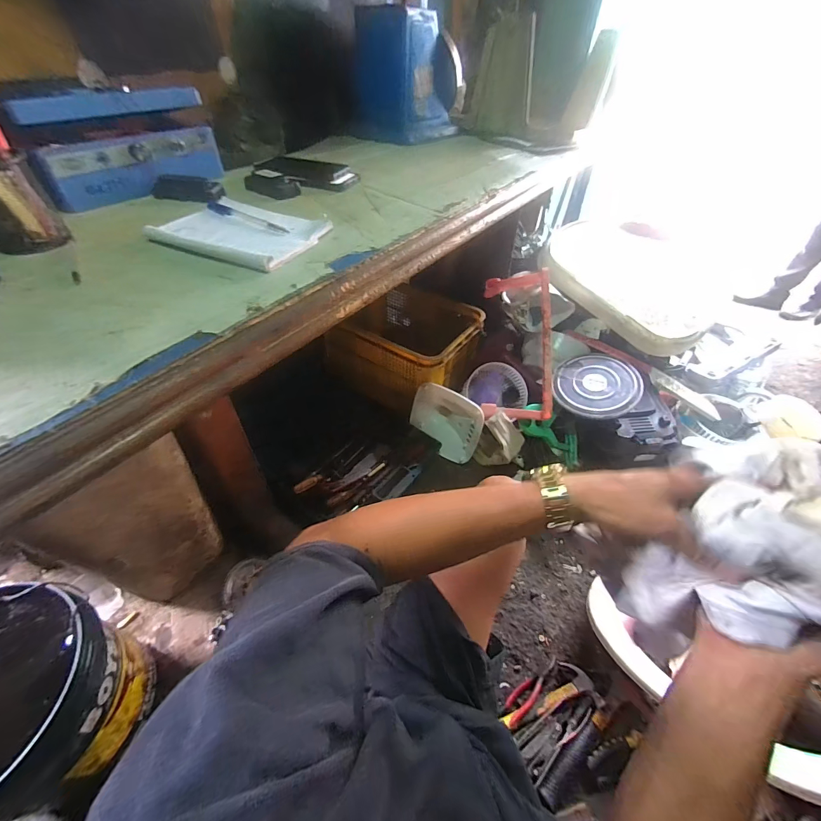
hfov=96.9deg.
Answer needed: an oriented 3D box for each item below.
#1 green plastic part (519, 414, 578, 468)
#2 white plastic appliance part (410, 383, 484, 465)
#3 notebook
[{"bbox_3d":[0.446,0.074,1.135,0.232,0.077,0.079,35,50,-4],"label":"green plastic part"},{"bbox_3d":[0.107,0.024,1.169,0.100,0.187,0.254,-30,53,-26],"label":"white plastic appliance part"},{"bbox_3d":[-0.235,-0.253,0.517,0.194,0.024,0.153,16,48,14],"label":"notebook"}]

